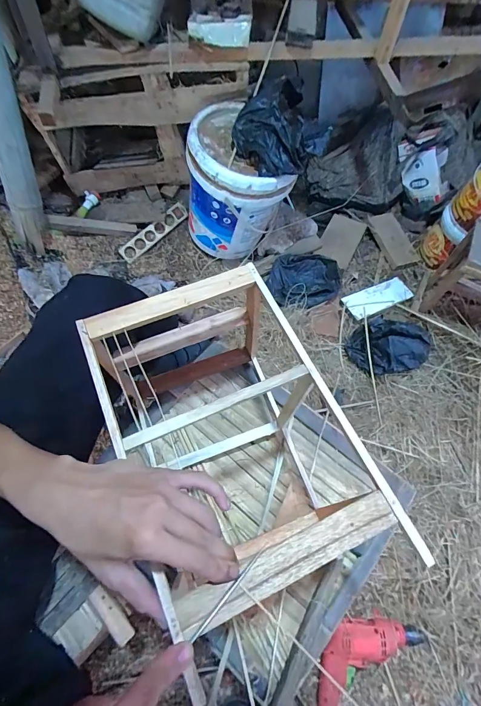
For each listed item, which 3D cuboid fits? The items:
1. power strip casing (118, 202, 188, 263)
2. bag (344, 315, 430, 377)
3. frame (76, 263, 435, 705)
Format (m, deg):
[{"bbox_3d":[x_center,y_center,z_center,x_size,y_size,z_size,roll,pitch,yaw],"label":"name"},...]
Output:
[{"bbox_3d":[-0.293,-0.409,1.174,0.271,0.017,0.057,-43,106,-12],"label":"power strip casing"},{"bbox_3d":[0.435,-0.022,1.021,0.189,0.080,0.196,-35,69,-18],"label":"bag"},{"bbox_3d":[-0.014,0.111,0.428,0.218,0.225,0.340,-20,65,-12],"label":"frame"}]

